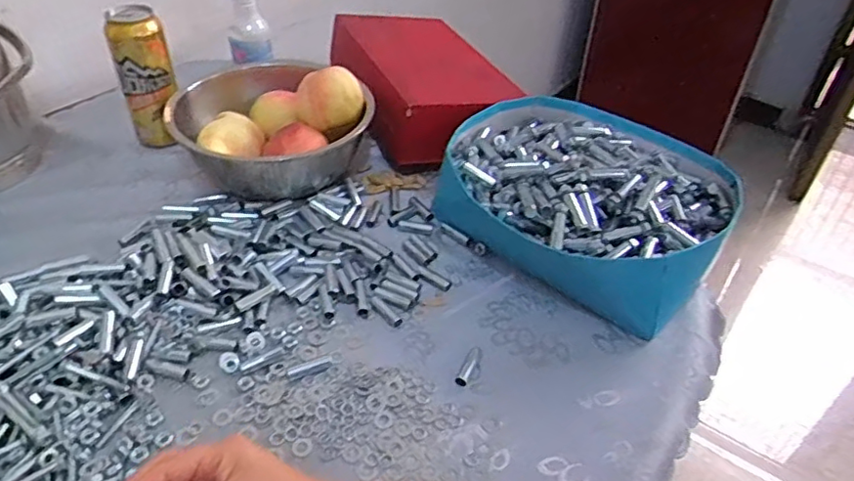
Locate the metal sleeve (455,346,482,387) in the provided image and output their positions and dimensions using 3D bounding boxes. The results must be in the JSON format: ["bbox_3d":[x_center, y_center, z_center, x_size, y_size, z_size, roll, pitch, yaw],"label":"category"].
[{"bbox_3d":[0.038,0.112,0.540,0.012,0.009,0.042,19,43,17],"label":"metal sleeve"}]

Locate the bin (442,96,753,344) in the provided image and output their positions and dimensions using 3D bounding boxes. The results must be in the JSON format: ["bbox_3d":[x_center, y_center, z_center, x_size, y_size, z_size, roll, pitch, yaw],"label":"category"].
[{"bbox_3d":[0.164,-0.050,0.669,0.287,0.107,0.253,28,46,26],"label":"bin"}]

